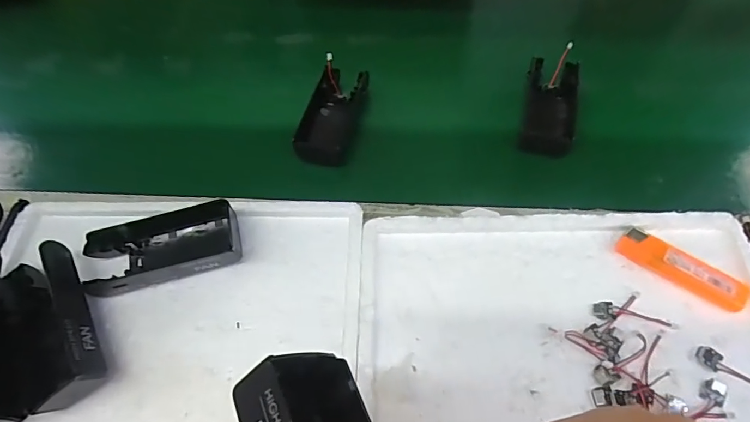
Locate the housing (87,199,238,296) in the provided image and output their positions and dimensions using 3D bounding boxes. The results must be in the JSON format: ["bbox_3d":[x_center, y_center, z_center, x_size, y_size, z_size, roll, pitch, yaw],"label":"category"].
[{"bbox_3d":[-0.156,0.025,0.324,0.106,0.021,0.053,-17,61,-8],"label":"housing"}]

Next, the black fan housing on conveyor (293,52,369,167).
[{"bbox_3d":[-0.039,-0.094,0.414,0.047,0.029,0.106,12,61,9],"label":"black fan housing on conveyor"}]

